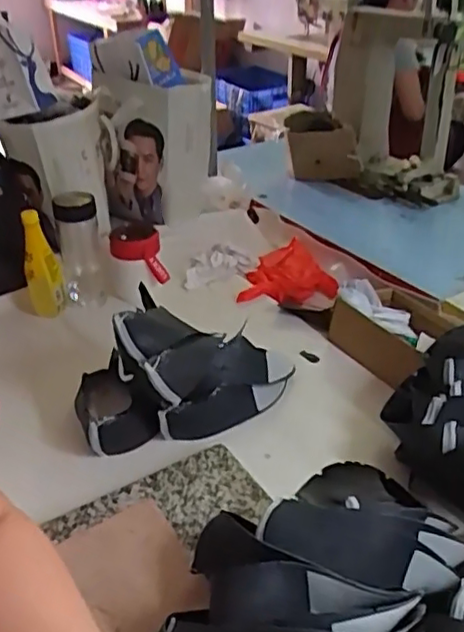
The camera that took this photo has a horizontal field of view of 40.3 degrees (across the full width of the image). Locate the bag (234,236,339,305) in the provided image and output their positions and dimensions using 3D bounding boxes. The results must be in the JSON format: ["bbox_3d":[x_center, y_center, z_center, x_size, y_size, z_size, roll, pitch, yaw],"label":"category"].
[{"bbox_3d":[0.128,-0.082,1.336,0.188,0.048,0.255,5,33,10],"label":"bag"}]

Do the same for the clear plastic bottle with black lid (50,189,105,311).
[{"bbox_3d":[-0.287,-0.125,1.186,0.079,0.222,0.077,-10,33,-13],"label":"clear plastic bottle with black lid"}]

